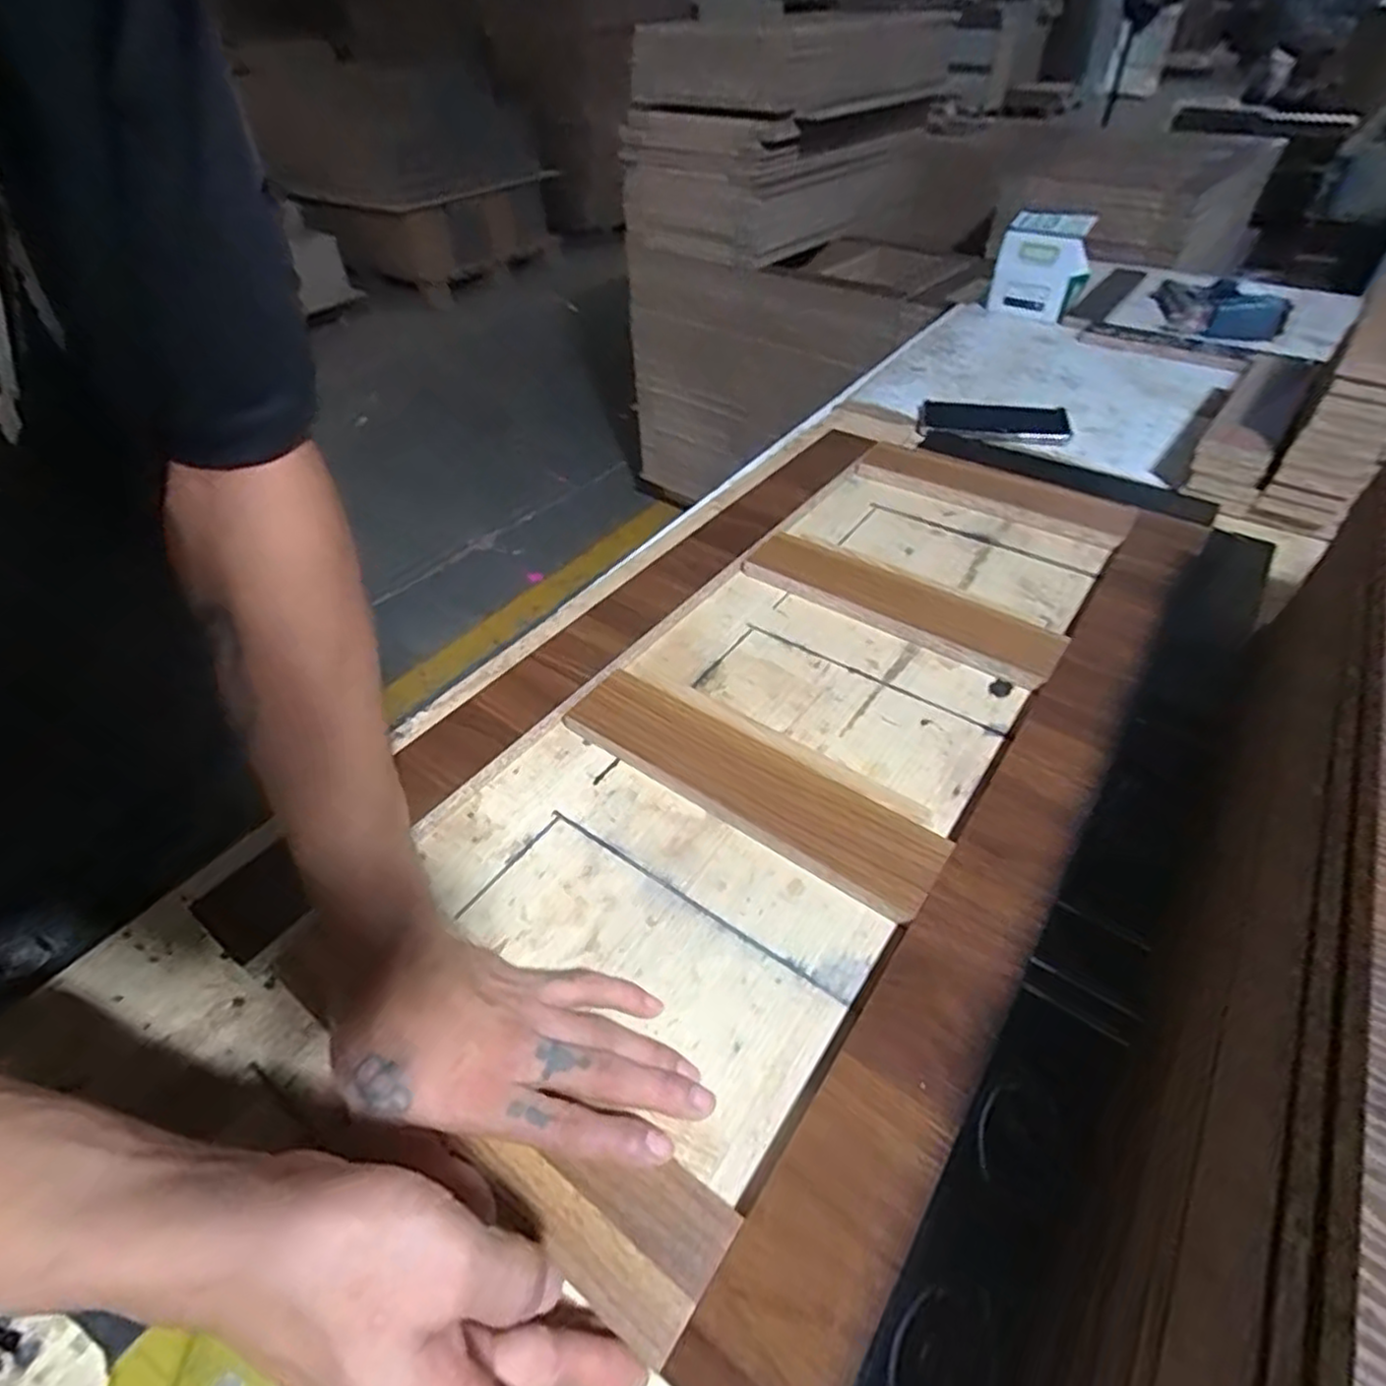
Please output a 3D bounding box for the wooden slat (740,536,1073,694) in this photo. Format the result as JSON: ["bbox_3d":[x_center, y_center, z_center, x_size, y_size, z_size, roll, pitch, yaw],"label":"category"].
[{"bbox_3d":[0.172,-0.077,0.608,0.262,0.017,0.062,26,52,26],"label":"wooden slat"}]

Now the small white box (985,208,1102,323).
[{"bbox_3d":[0.525,-0.641,1.083,0.129,0.130,0.073,13,47,15],"label":"small white box"}]

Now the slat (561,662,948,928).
[{"bbox_3d":[0.032,0.059,0.480,0.266,0.017,0.060,27,52,26],"label":"slat"}]

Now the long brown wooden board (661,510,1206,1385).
[{"bbox_3d":[0.225,0.065,0.466,0.060,0.016,0.715,26,52,26],"label":"long brown wooden board"}]

